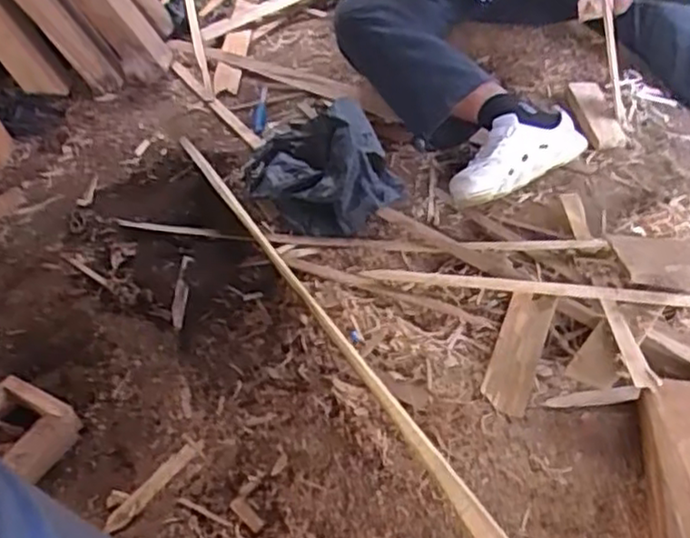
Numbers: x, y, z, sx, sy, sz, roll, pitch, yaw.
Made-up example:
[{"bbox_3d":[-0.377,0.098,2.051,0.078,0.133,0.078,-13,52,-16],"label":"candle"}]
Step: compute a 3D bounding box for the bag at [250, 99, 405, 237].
[{"bbox_3d":[-0.050,-0.184,1.179,0.196,0.134,0.295,-25,42,-22],"label":"bag"}]

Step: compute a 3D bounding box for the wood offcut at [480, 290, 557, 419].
[{"bbox_3d":[0.224,0.106,0.916,0.057,0.010,0.180,11,52,24],"label":"wood offcut"}]

